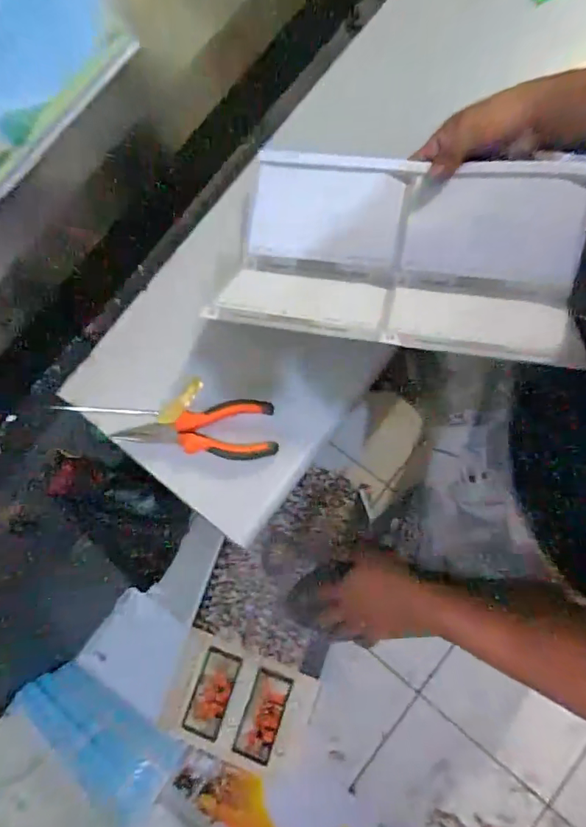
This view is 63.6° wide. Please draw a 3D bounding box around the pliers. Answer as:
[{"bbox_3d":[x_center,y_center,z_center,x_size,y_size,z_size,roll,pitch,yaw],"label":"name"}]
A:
[{"bbox_3d":[-0.090,0.021,0.446,0.146,0.017,0.054,-8,78,4],"label":"pliers"}]

